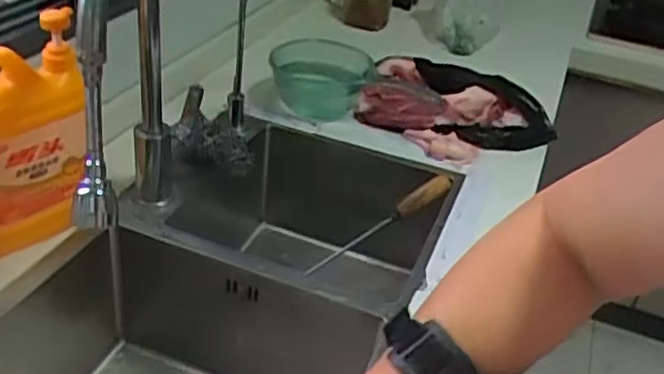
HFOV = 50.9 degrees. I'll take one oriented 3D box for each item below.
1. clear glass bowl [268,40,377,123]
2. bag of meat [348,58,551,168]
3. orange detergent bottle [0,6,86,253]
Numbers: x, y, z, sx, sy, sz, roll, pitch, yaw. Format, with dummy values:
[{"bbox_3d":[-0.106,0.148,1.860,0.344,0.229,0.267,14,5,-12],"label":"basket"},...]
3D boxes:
[{"bbox_3d":[-0.017,-0.187,1.208,0.165,0.107,0.201,7,33,0],"label":"clear glass bowl"},{"bbox_3d":[0.213,-0.134,1.169,0.314,0.088,0.212,16,34,12],"label":"bag of meat"},{"bbox_3d":[-0.343,-0.053,0.758,0.141,0.231,0.087,-12,38,-27],"label":"orange detergent bottle"}]

